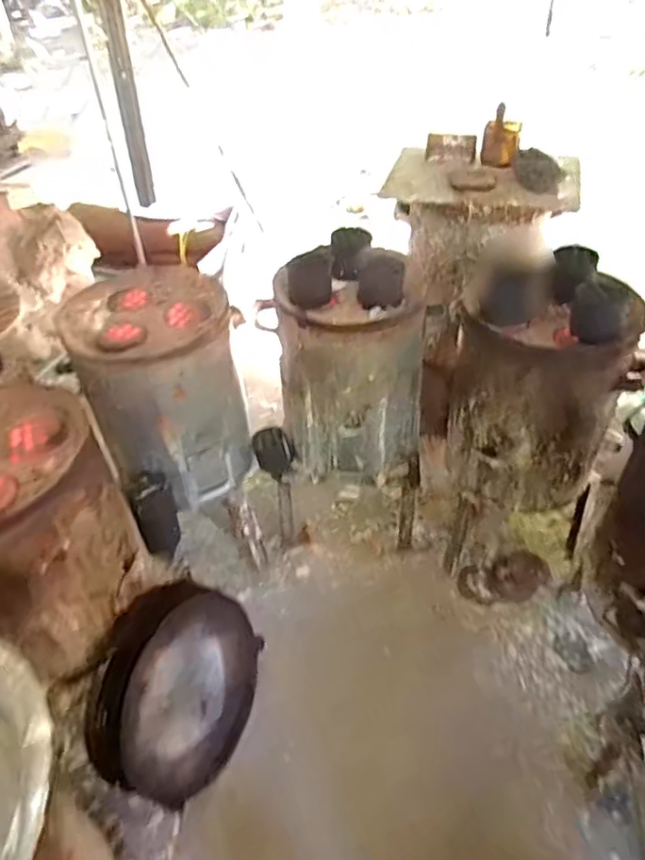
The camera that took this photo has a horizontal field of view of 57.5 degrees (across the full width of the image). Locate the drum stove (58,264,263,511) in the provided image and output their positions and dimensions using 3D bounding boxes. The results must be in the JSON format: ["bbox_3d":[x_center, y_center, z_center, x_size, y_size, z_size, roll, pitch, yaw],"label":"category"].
[{"bbox_3d":[-0.375,-0.096,1.431,0.351,0.493,0.327,-20,46,-18],"label":"drum stove"}]

